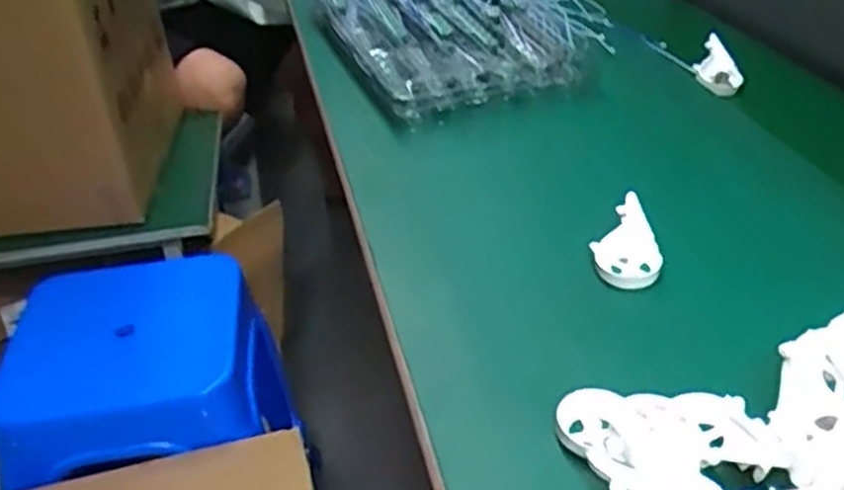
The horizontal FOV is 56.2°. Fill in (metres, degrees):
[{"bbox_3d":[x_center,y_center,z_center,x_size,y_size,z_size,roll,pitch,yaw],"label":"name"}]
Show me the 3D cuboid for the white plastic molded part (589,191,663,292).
[{"bbox_3d":[0.150,-0.003,0.576,0.047,0.025,0.083,6,36,14],"label":"white plastic molded part"}]

